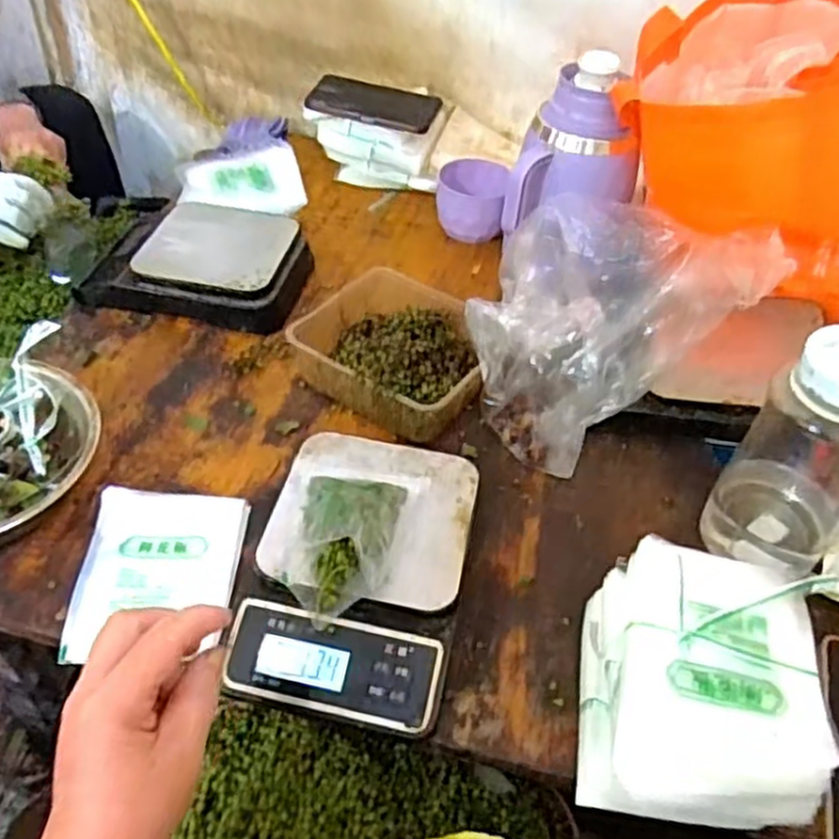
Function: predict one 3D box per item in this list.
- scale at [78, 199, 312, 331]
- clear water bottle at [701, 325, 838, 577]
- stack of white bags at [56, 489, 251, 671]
[{"bbox_3d":[-0.241,-0.170,0.812,0.224,0.054,0.148,8,46,4],"label":"scale"},{"bbox_3d":[0.281,0.030,0.547,0.085,0.212,0.084,36,53,27],"label":"clear water bottle"},{"bbox_3d":[-0.197,0.111,0.572,0.117,0.016,0.135,1,46,-4],"label":"stack of white bags"}]

